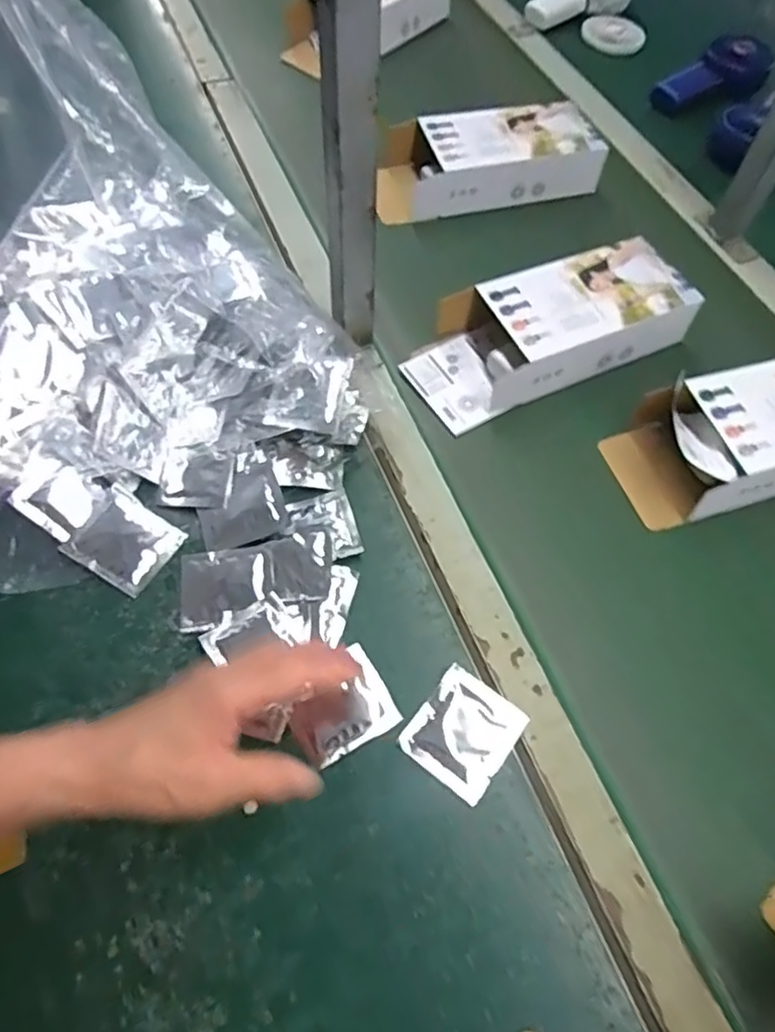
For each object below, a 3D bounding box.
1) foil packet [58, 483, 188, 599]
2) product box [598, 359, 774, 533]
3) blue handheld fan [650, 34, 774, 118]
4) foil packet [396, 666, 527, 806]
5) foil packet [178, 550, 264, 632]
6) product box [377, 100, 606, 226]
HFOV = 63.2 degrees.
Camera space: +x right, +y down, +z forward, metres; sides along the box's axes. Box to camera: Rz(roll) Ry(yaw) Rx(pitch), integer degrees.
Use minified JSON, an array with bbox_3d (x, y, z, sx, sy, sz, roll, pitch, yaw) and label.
[{"bbox_3d":[-0.205,0.020,0.494,0.068,0.015,0.064,31,65,12],"label":"foil packet"},{"bbox_3d":[0.329,-0.073,0.550,0.262,0.054,0.114,-13,63,-9],"label":"product box"},{"bbox_3d":[0.433,-0.583,0.850,0.192,0.048,0.075,-33,66,-19],"label":"blue handheld fan"},{"bbox_3d":[0.053,0.150,0.440,0.066,0.004,0.072,36,66,14],"label":"foil packet"},{"bbox_3d":[-0.126,0.055,0.483,0.065,0.009,0.061,-6,63,-7],"label":"foil packet"},{"bbox_3d":[0.111,-0.418,0.743,0.262,0.060,0.109,-12,61,-8],"label":"product box"}]

